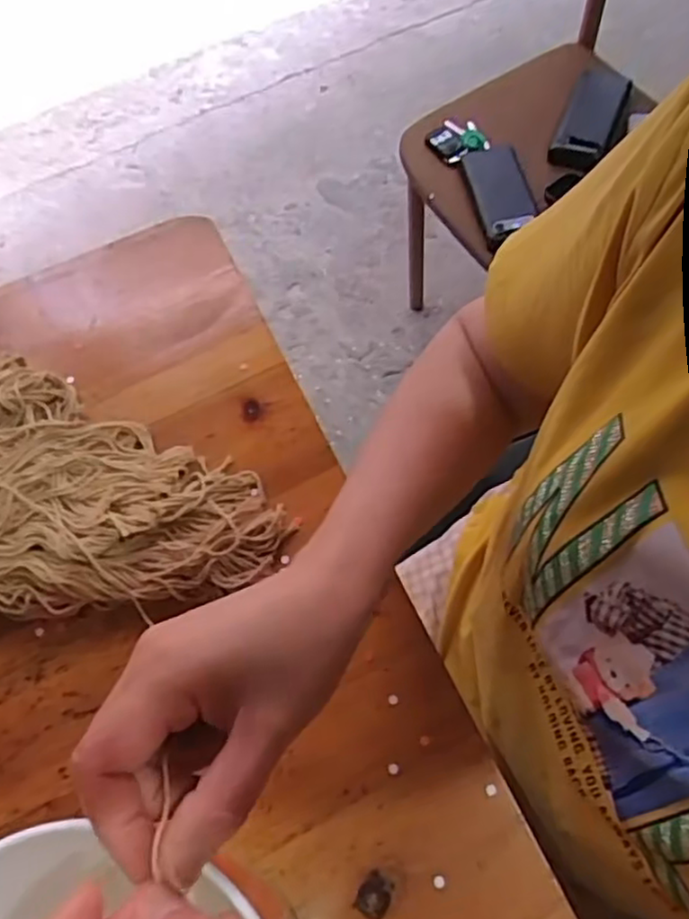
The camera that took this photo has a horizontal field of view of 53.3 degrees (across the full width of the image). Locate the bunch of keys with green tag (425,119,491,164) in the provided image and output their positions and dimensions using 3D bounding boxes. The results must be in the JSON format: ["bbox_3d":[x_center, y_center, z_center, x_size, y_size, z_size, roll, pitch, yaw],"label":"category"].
[{"bbox_3d":[0.158,-0.439,0.943,0.075,0.010,0.071,-2,65,3],"label":"bunch of keys with green tag"}]

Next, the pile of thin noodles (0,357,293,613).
[{"bbox_3d":[-0.221,0.015,0.426,0.353,0.054,0.173,10,67,3],"label":"pile of thin noodles"}]

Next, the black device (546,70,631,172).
[{"bbox_3d":[0.333,-0.463,0.929,0.070,0.016,0.201,23,69,13],"label":"black device"}]

